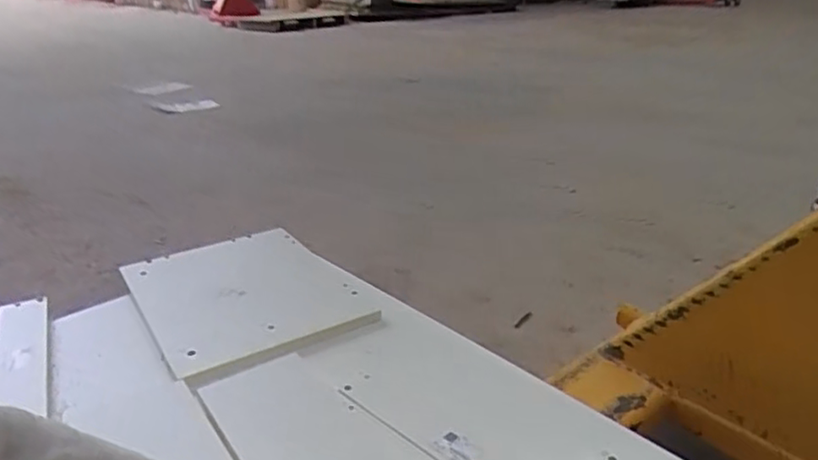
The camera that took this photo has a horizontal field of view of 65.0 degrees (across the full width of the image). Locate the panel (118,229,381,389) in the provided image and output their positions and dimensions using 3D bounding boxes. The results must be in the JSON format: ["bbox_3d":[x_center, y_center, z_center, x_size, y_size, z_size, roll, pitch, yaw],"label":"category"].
[{"bbox_3d":[-0.267,0.104,1.060,0.323,0.025,0.401,-17,27,-32],"label":"panel"}]

